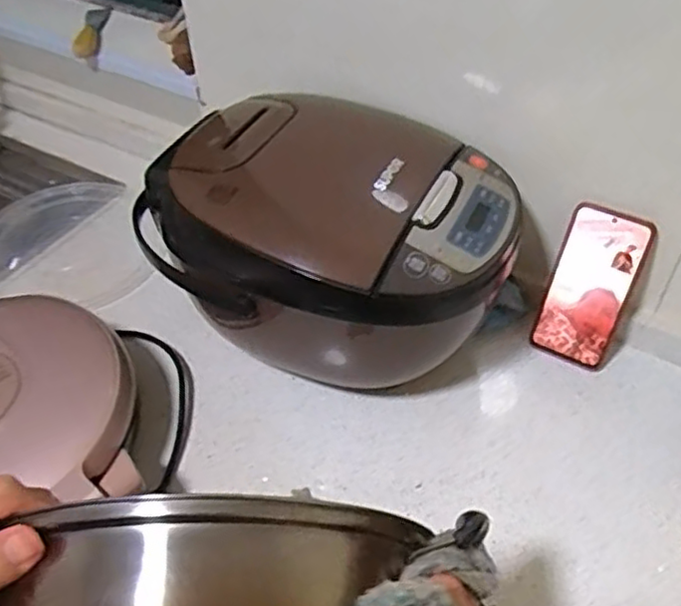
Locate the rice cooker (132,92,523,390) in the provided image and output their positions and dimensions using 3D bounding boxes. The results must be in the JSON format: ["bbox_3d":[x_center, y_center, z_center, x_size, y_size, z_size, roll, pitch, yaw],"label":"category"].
[{"bbox_3d":[-0.019,-0.057,0.696,0.372,0.210,0.239,17,50,17],"label":"rice cooker"}]

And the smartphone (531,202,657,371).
[{"bbox_3d":[0.256,-0.014,0.696,0.078,0.168,0.008,23,29,22],"label":"smartphone"}]

